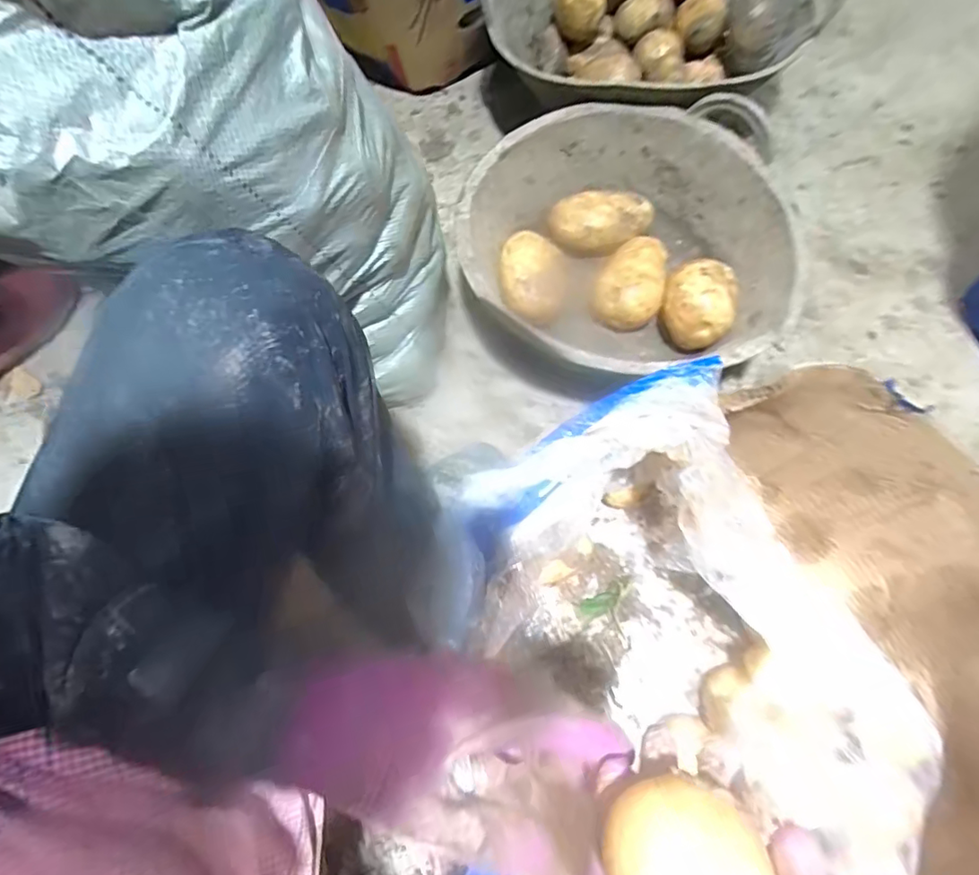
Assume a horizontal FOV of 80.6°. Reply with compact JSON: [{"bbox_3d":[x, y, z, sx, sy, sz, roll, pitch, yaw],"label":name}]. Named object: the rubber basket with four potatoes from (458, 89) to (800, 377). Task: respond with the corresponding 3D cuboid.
[{"bbox_3d":[0.171,-0.244,0.726,0.370,0.165,0.296,17,73,6],"label":"rubber basket with four potatoes"}]

